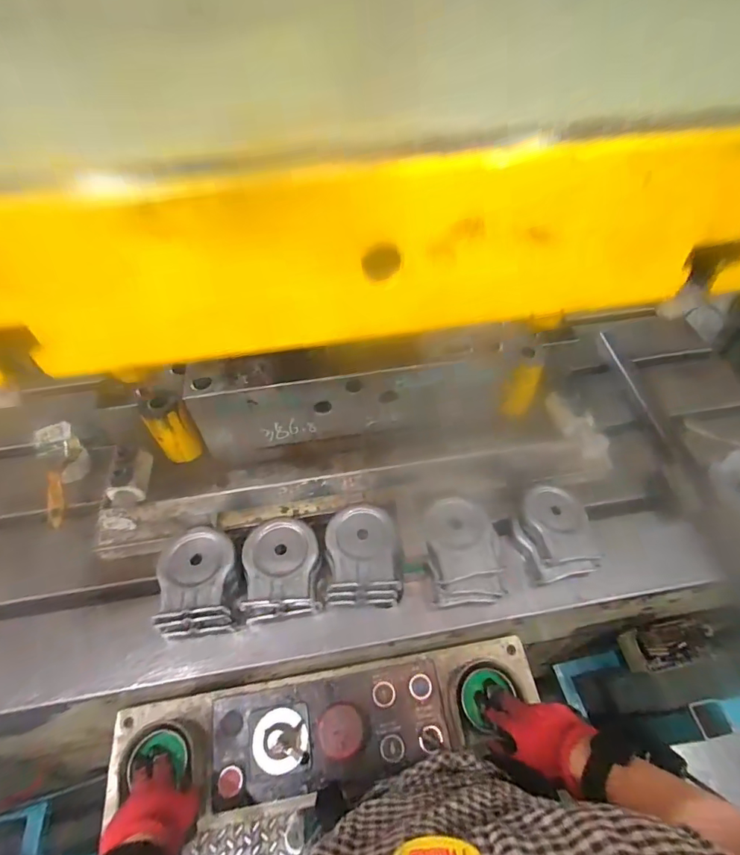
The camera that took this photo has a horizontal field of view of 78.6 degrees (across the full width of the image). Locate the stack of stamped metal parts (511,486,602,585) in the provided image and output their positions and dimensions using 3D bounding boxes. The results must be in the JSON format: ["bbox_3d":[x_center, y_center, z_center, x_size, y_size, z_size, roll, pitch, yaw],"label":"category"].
[{"bbox_3d":[0.270,0.158,0.669,0.111,0.047,0.135,-9,51,-5],"label":"stack of stamped metal parts"}]

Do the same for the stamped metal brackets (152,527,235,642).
[{"bbox_3d":[-0.233,0.217,0.631,0.100,0.077,0.132,-8,50,-4],"label":"stamped metal brackets"}]

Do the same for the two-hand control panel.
[{"bbox_3d":[-0.049,0.389,0.588,0.547,0.057,0.139,-9,51,-5],"label":"two-hand control panel"}]

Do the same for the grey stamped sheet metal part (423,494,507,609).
[{"bbox_3d":[0.136,0.176,0.644,0.107,0.055,0.141,-5,50,-2],"label":"grey stamped sheet metal part"}]

